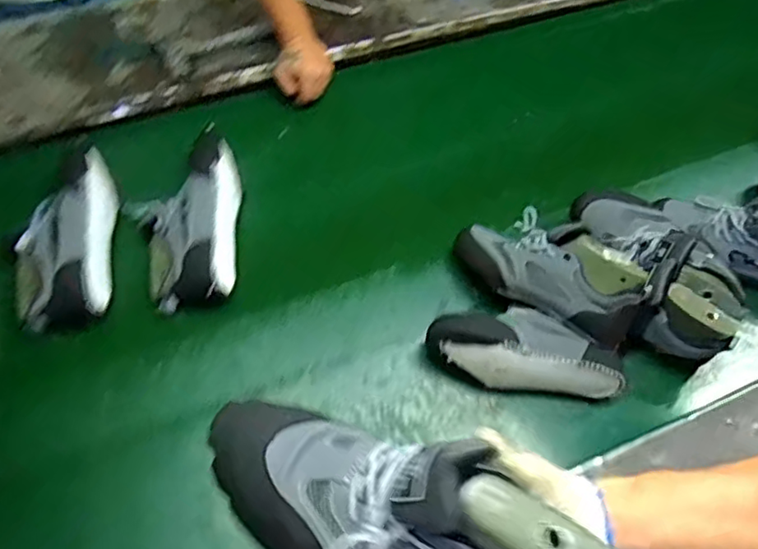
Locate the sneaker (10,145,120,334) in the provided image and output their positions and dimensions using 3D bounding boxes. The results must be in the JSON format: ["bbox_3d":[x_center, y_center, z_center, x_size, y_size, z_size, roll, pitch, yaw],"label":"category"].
[{"bbox_3d":[-0.444,-0.058,0.868,0.132,0.083,0.273,-4,63,-5],"label":"sneaker"}]

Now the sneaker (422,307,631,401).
[{"bbox_3d":[0.200,0.100,0.854,0.265,0.089,0.117,6,62,0],"label":"sneaker"}]

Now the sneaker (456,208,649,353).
[{"bbox_3d":[0.229,-0.020,0.865,0.242,0.096,0.103,25,63,25],"label":"sneaker"}]

